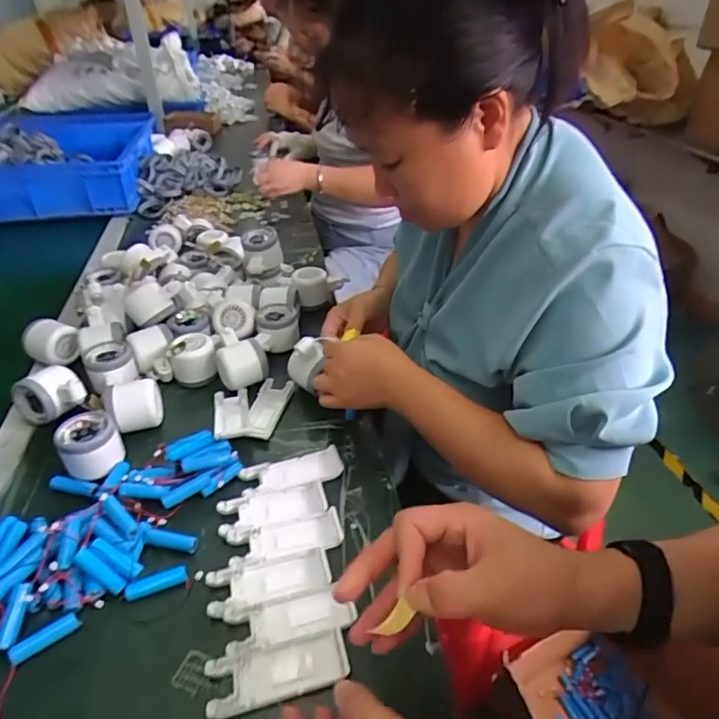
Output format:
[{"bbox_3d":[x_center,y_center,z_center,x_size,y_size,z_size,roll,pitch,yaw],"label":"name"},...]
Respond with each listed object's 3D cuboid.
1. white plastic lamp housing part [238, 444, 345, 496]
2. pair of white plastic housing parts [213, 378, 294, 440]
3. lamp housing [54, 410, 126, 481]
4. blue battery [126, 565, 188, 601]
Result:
[{"bbox_3d":[-0.072,0.117,0.569,0.106,0.008,0.044,-11,37,-15],"label":"white plastic lamp housing part"},{"bbox_3d":[-0.126,0.059,0.644,0.102,0.020,0.098,0,36,0],"label":"pair of white plastic housing parts"},{"bbox_3d":[-0.291,0.093,0.574,0.059,0.046,0.061,-23,42,-28],"label":"lamp housing"},{"bbox_3d":[-0.176,0.195,0.464,0.050,0.012,0.012,-15,38,-19],"label":"blue battery"}]

